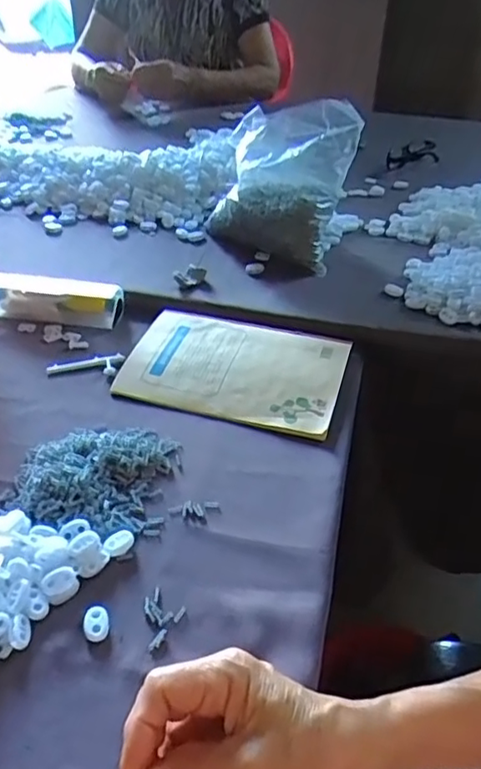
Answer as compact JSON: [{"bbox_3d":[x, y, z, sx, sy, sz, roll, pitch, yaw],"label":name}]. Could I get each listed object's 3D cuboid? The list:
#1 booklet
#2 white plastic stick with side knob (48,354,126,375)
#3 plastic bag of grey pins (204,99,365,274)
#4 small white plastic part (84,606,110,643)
[{"bbox_3d":[-0.006,-0.019,0.600,0.210,0.014,0.138,13,40,14],"label":"booklet"},{"bbox_3d":[-0.153,-0.018,0.602,0.076,0.010,0.026,-9,39,-13],"label":"white plastic stick with side knob"},{"bbox_3d":[0.046,-0.255,0.748,0.157,0.153,0.123,25,44,27],"label":"plastic bag of grey pins"},{"bbox_3d":[-0.091,0.152,0.387,0.015,0.004,0.023,-13,40,-17],"label":"small white plastic part"}]

